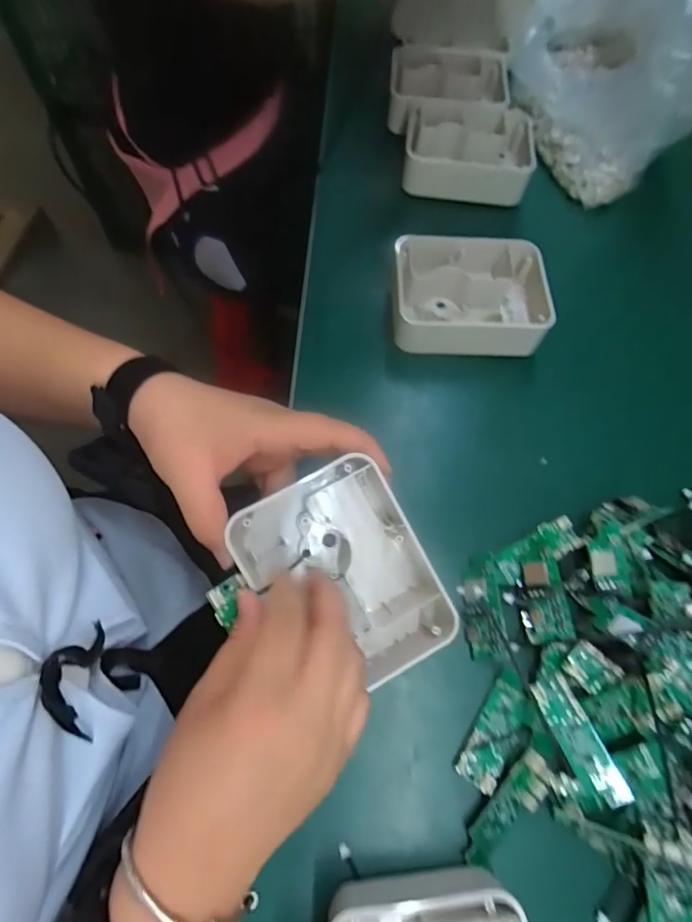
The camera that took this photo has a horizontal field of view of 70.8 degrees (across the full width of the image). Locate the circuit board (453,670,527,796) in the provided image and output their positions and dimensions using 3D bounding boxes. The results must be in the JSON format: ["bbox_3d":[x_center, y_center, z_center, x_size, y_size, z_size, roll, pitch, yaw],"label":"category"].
[{"bbox_3d":[0.094,0.167,0.301,0.024,0.005,0.066,34,68,13],"label":"circuit board"}]

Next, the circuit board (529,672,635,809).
[{"bbox_3d":[0.140,0.167,0.291,0.024,0.009,0.070,-22,68,-13],"label":"circuit board"}]

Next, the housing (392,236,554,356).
[{"bbox_3d":[0.111,-0.142,0.426,0.139,0.042,0.101,4,65,-2],"label":"housing"}]

